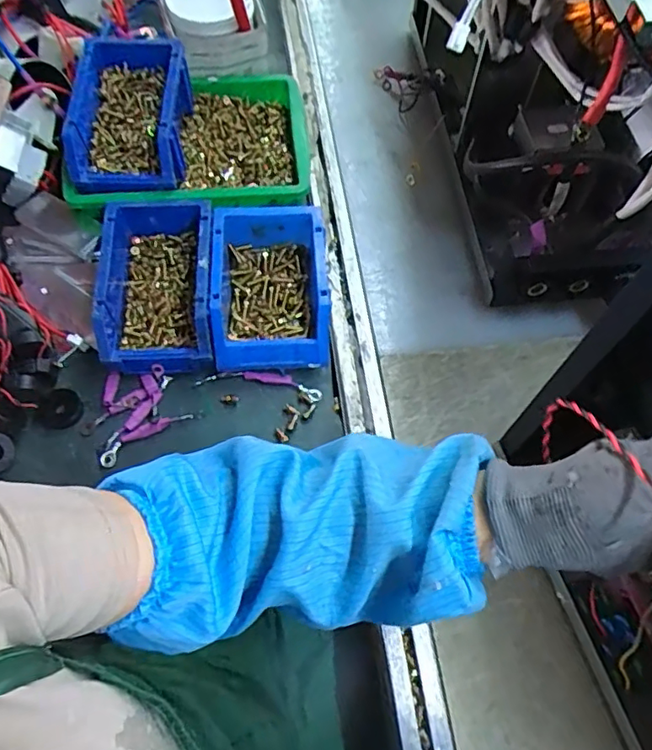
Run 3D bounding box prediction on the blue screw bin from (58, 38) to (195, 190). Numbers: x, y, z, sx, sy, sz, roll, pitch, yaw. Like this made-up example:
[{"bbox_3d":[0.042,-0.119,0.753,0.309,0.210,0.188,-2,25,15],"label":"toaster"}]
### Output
[{"bbox_3d":[-0.204,-0.269,0.589,0.116,0.063,0.172,-4,63,-5],"label":"blue screw bin"}]

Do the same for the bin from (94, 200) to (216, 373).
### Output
[{"bbox_3d":[-0.164,-0.085,0.555,0.108,0.070,0.164,-4,63,-4],"label":"bin"}]

